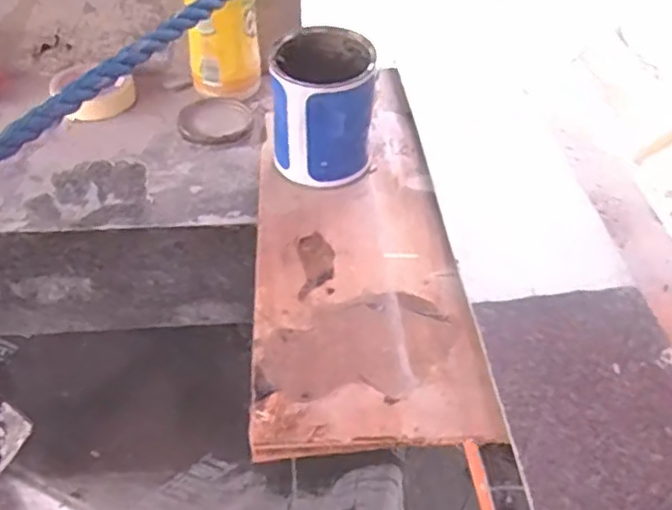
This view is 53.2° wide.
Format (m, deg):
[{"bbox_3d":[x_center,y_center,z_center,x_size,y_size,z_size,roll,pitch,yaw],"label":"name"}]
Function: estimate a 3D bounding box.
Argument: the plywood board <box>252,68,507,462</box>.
[{"bbox_3d":[0.013,-0.037,0.635,0.169,0.023,0.480,-1,42,-4],"label":"plywood board"}]

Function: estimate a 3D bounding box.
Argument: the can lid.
[{"bbox_3d":[-0.139,-0.155,0.773,0.082,0.010,0.088,1,42,-1],"label":"can lid"}]

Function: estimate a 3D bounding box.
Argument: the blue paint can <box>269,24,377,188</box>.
[{"bbox_3d":[-0.010,-0.138,0.658,0.096,0.126,0.103,2,42,-1],"label":"blue paint can"}]

